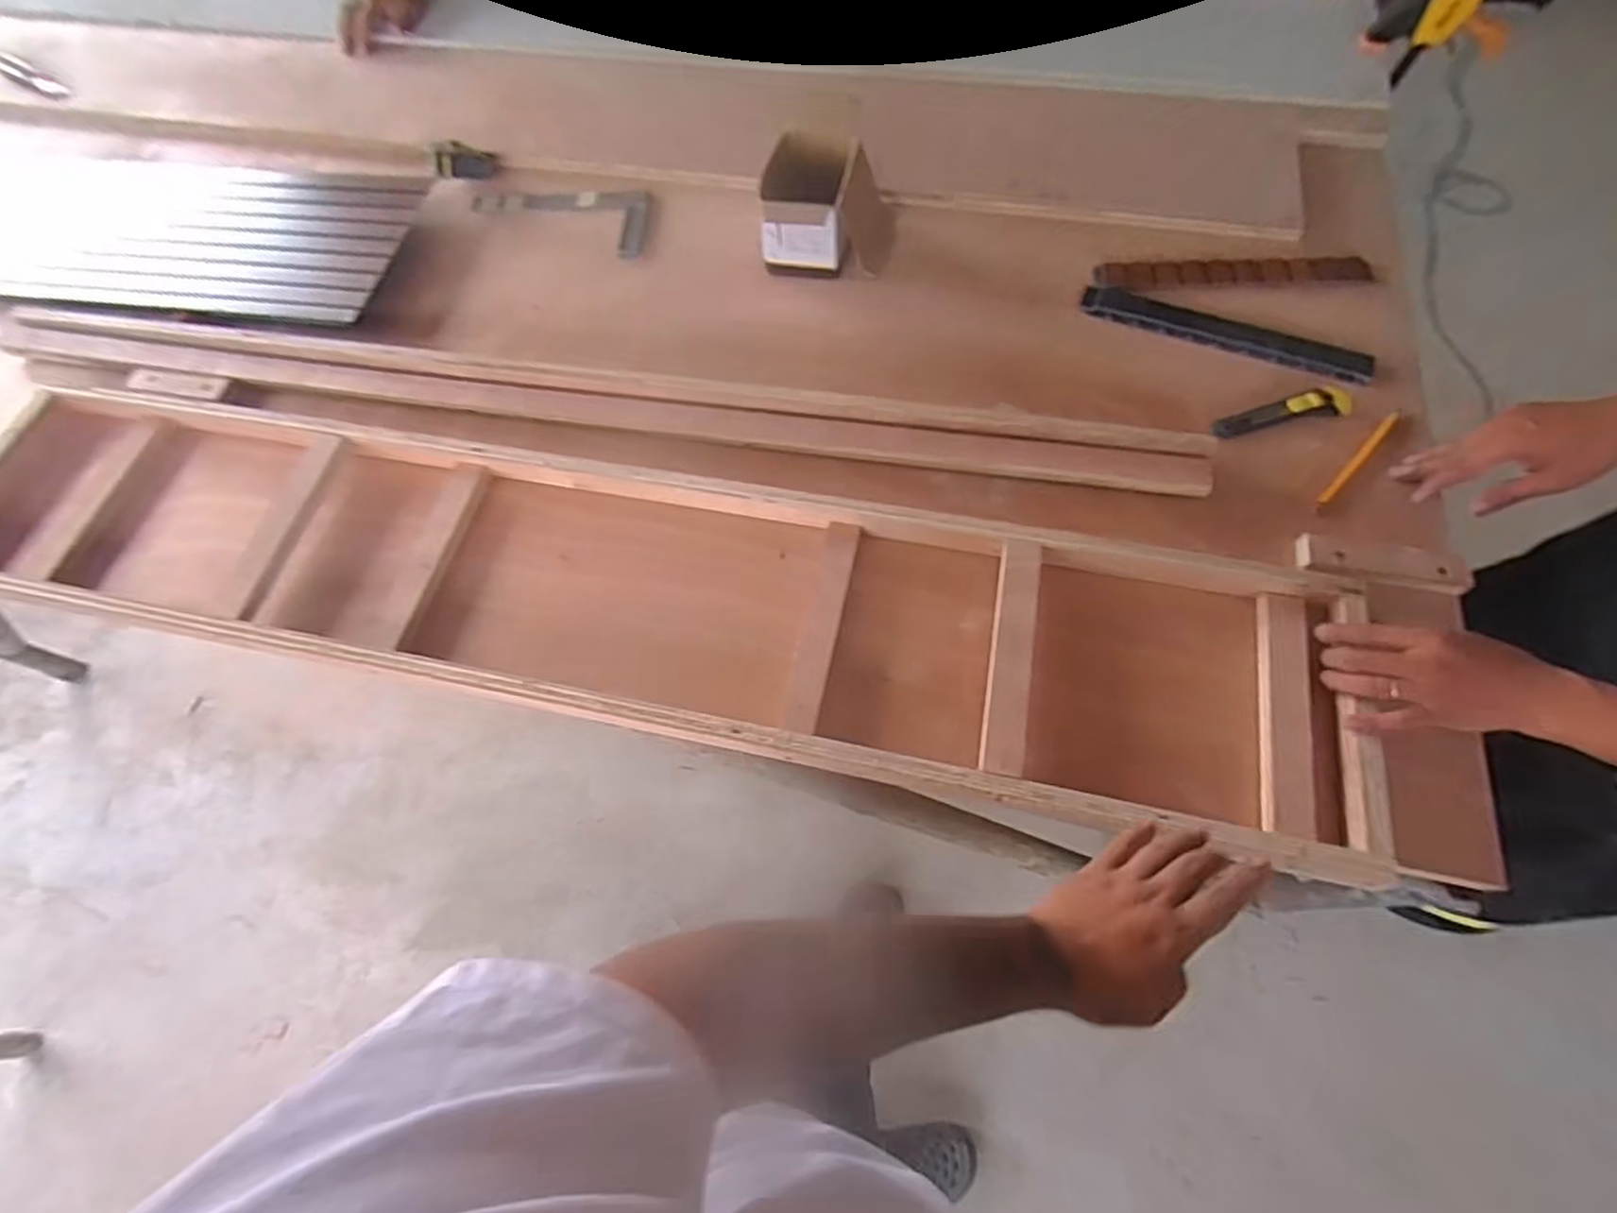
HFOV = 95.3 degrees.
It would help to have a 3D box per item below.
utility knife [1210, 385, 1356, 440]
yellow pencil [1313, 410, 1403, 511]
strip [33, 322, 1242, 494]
[{"bbox_3d":[0.487,-0.196,0.758,0.139,0.021,0.033,-14,65,-4],"label":"utility knife"},{"bbox_3d":[0.545,-0.146,0.731,0.152,0.010,0.010,-42,70,-16],"label":"yellow pencil"},{"bbox_3d":[-0.283,-0.224,0.809,1.381,0.032,0.054,8,65,7],"label":"strip"}]

